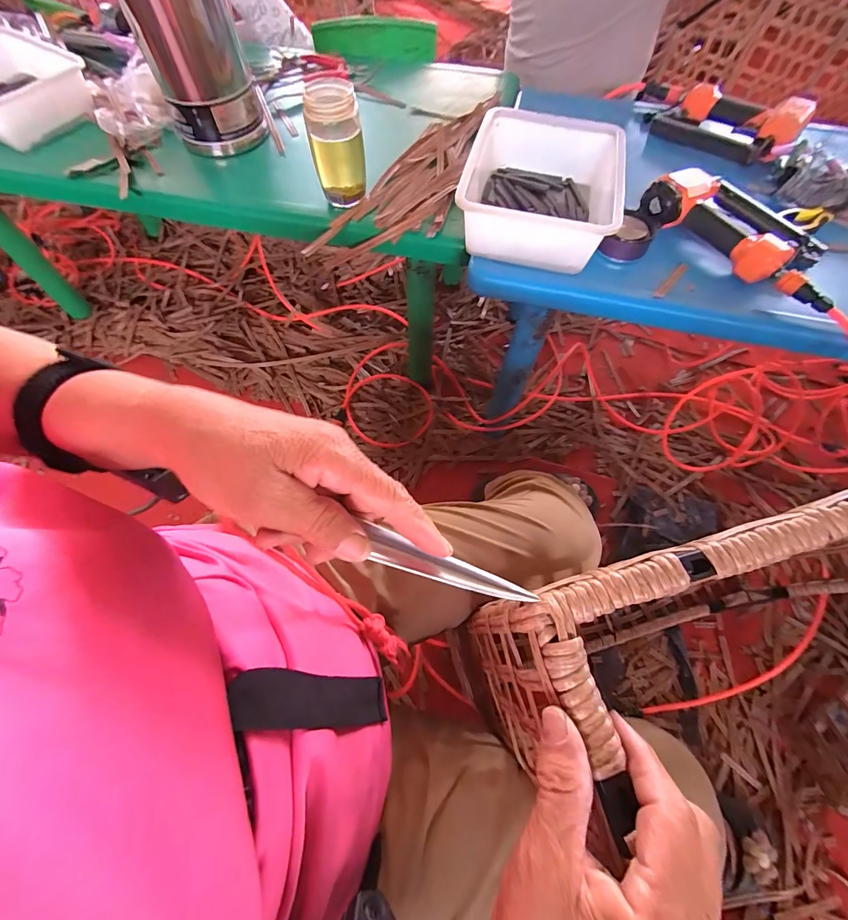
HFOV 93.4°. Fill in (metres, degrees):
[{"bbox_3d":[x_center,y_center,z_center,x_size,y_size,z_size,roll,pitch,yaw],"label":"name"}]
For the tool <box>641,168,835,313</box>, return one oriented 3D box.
[{"bbox_3d":[0.462,-0.329,0.567,0.169,0.051,0.280,-41,70,-19],"label":"tool"}]

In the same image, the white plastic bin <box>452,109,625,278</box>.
[{"bbox_3d":[0.172,-0.395,0.595,0.214,0.092,0.275,11,63,6],"label":"white plastic bin"}]

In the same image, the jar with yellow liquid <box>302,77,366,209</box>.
[{"bbox_3d":[-0.130,-0.468,0.598,0.076,0.130,0.075,-10,63,-5],"label":"jar with yellow liquid"}]

